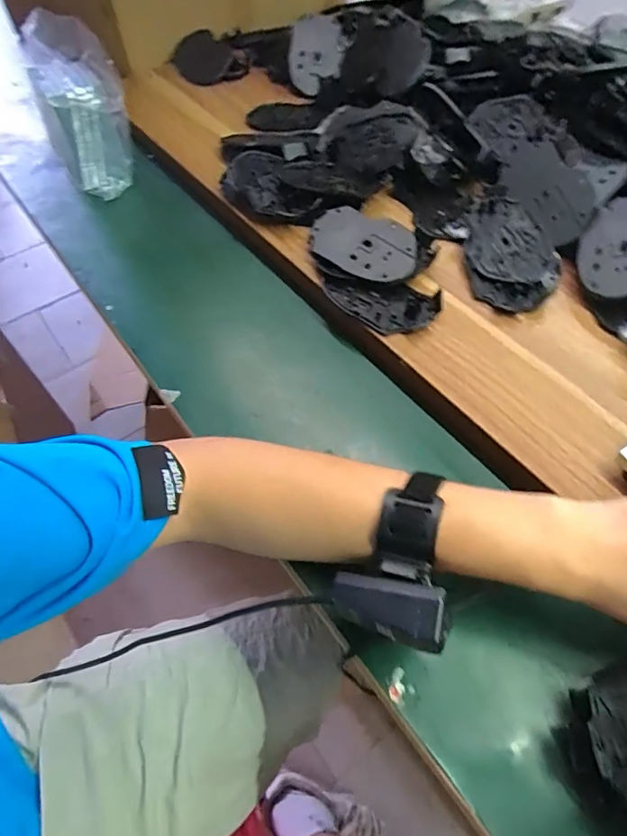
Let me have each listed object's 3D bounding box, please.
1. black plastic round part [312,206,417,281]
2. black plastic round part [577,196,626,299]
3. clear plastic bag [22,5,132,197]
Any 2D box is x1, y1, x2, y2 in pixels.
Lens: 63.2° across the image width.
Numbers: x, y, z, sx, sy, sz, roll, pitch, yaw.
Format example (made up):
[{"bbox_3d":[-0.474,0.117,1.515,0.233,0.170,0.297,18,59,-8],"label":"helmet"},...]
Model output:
[{"bbox_3d":[0.047,-0.169,0.494,0.106,0.008,0.064,29,77,16],"label":"black plastic round part"},{"bbox_3d":[0.285,-0.156,0.471,0.074,0.015,0.106,-17,56,28],"label":"black plastic round part"},{"bbox_3d":[-0.261,-0.354,0.589,0.087,0.151,0.091,-30,61,-18],"label":"clear plastic bag"}]

